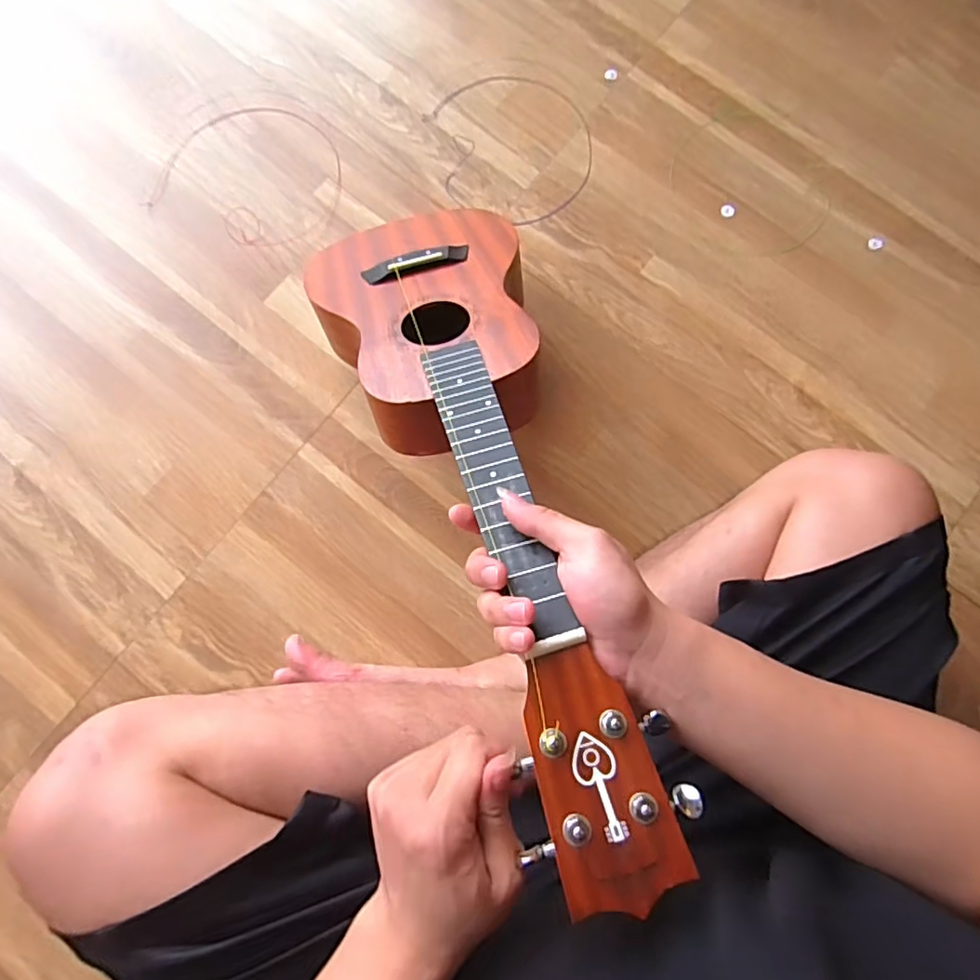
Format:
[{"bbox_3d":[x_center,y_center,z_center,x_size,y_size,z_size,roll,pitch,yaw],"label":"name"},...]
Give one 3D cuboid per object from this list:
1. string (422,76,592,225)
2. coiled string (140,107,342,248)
[{"bbox_3d":[0.029,-0.406,0.681,0.180,0.018,0.197,0,81,0],"label":"string"},{"bbox_3d":[-0.270,-0.371,0.683,0.199,0.009,0.174,26,81,4],"label":"coiled string"}]

